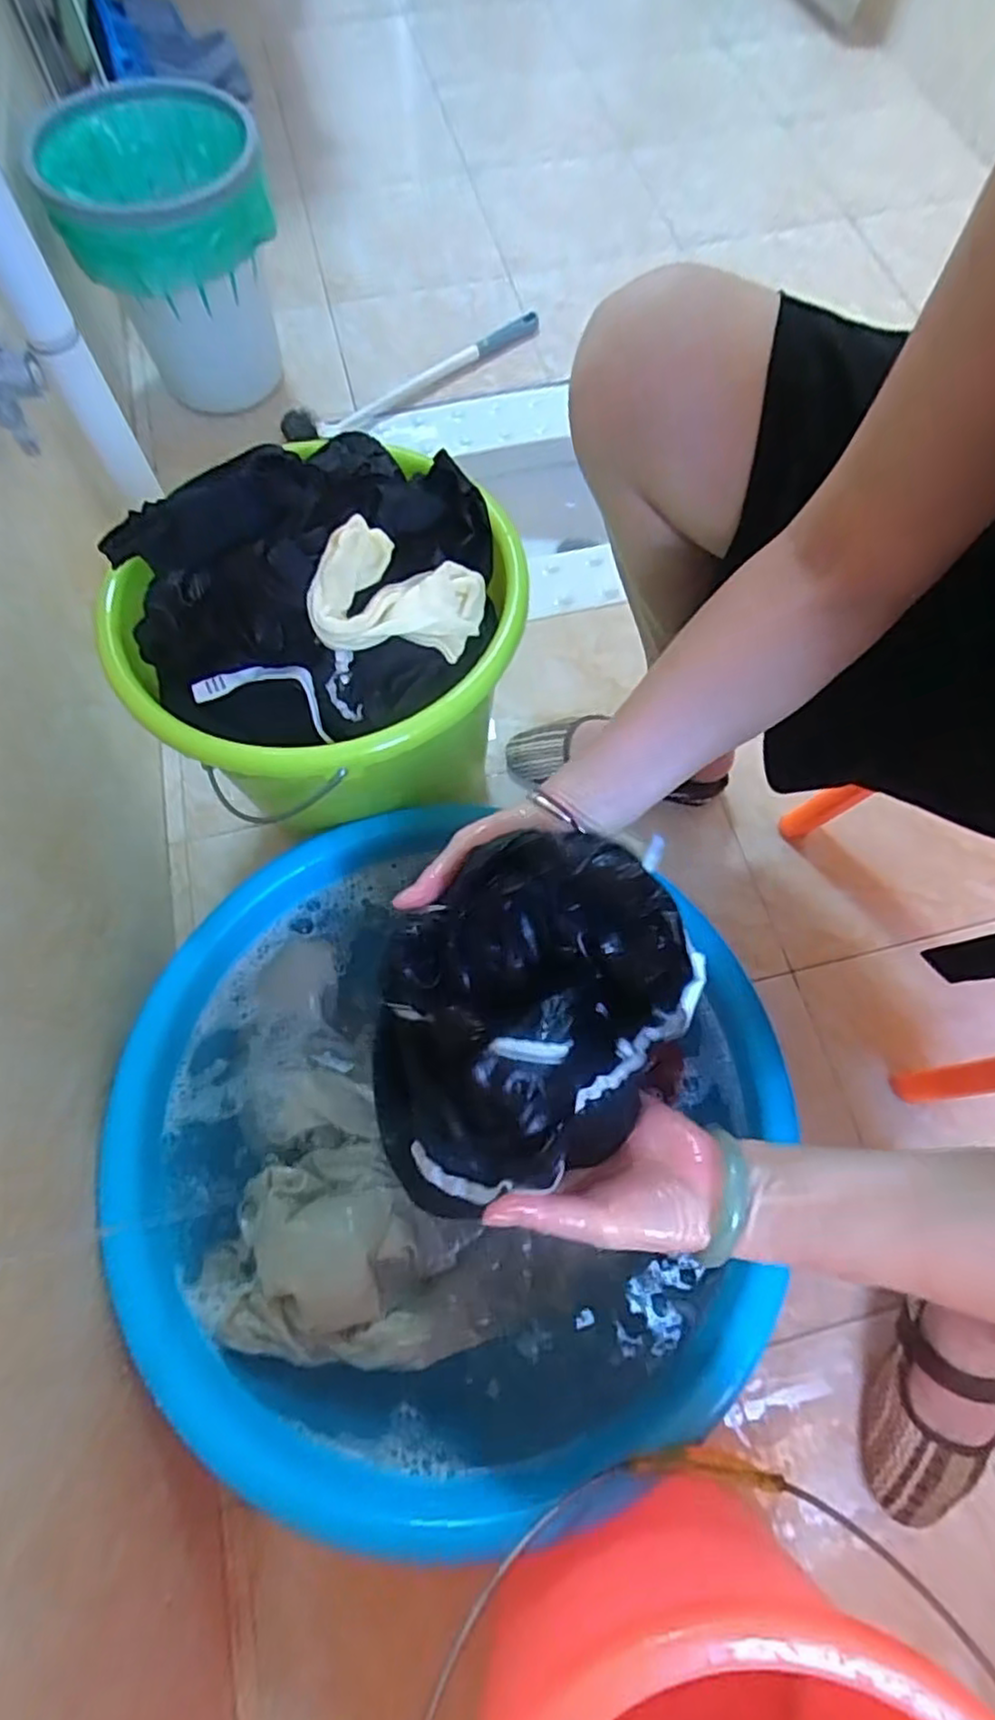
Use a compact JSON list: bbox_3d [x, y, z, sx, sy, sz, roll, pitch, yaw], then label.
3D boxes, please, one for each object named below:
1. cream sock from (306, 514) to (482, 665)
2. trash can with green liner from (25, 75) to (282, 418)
[{"bbox_3d":[-0.069,-0.184,0.484,0.116,0.077,0.061,-4,68,-1],"label":"cream sock"},{"bbox_3d":[-0.409,-0.772,0.939,0.261,0.297,0.268,-30,71,-11],"label":"trash can with green liner"}]

